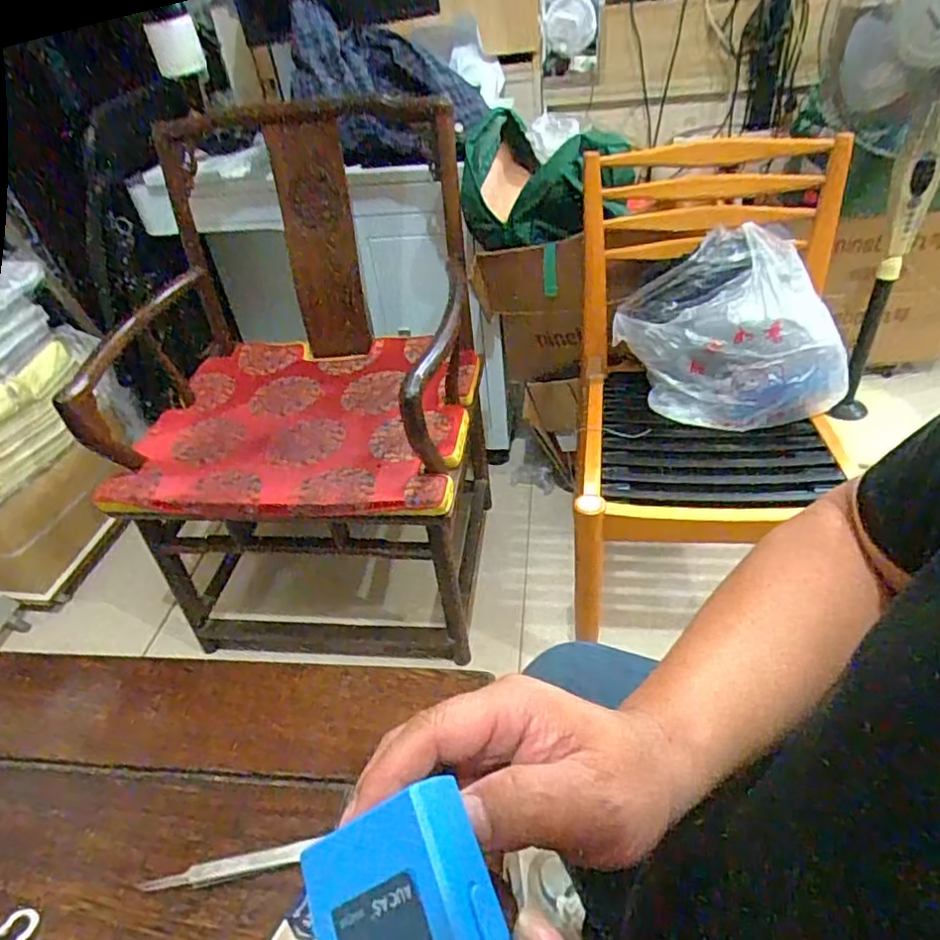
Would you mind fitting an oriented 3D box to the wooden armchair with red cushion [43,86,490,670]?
[{"bbox_3d":[-0.295,-0.176,1.278,0.602,0.854,0.716,-1,40,7],"label":"wooden armchair with red cushion"}]

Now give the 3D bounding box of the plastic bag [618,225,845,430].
[{"bbox_3d":[0.450,-0.234,1.100,0.330,0.267,0.235,-8,39,-1],"label":"plastic bag"}]

